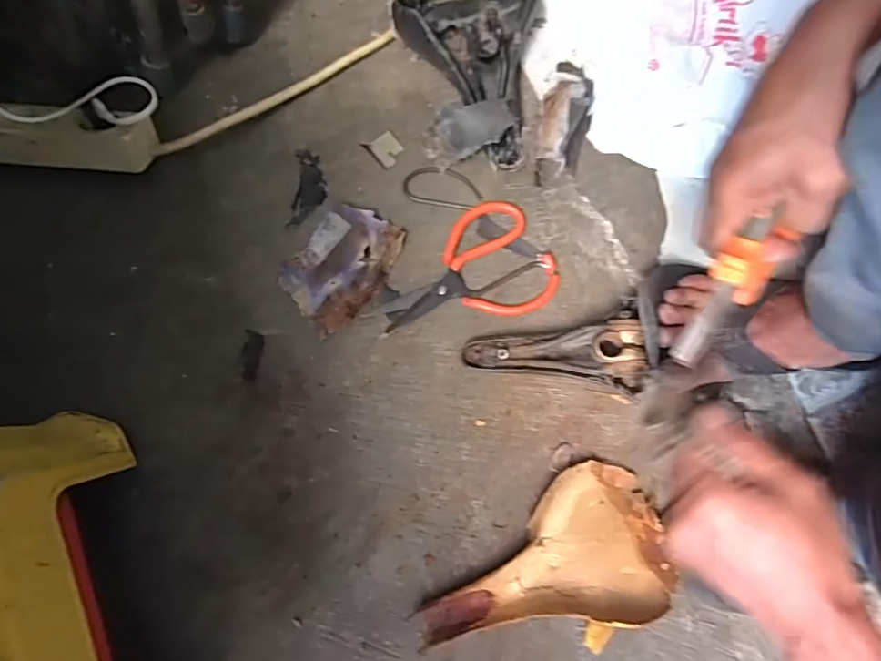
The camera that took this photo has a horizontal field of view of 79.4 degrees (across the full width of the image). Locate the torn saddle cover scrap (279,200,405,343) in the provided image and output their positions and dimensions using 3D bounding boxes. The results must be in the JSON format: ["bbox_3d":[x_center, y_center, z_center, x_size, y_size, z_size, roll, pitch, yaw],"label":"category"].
[{"bbox_3d":[-0.101,-0.070,0.555,0.091,0.022,0.129,38,79,8],"label":"torn saddle cover scrap"}]

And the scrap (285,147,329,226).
[{"bbox_3d":[-0.145,-0.157,0.577,0.035,0.017,0.088,4,77,1],"label":"scrap"}]

